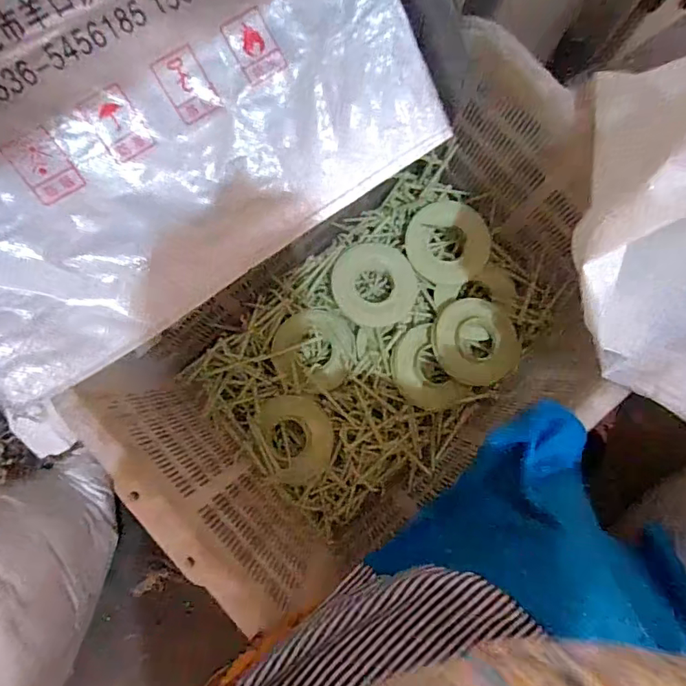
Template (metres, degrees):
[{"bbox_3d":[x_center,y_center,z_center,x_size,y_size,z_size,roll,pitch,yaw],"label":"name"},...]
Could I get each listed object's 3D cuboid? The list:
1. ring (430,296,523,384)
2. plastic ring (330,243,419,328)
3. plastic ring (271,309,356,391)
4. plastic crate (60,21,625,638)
[{"bbox_3d":[0.203,-0.002,0.736,0.135,0.028,0.129,0,82,-2],"label":"ring"},{"bbox_3d":[0.050,-0.091,0.762,0.132,0.009,0.125,0,82,-2],"label":"plastic ring"},{"bbox_3d":[-0.045,0.009,0.749,0.122,0.010,0.122,0,82,-2],"label":"plastic ring"},{"bbox_3d":[0.053,-0.008,0.645,0.646,0.245,0.366,-39,85,-6],"label":"plastic crate"}]

